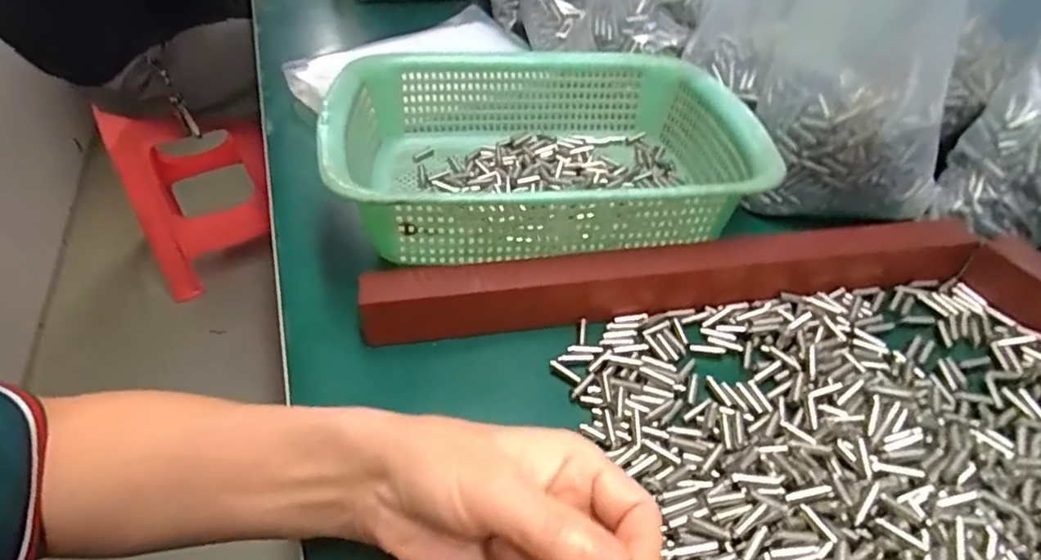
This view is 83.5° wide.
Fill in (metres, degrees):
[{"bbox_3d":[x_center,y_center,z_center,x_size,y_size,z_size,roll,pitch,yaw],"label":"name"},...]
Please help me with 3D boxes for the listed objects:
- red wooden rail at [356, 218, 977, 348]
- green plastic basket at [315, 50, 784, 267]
[{"bbox_3d":[0.099,-0.003,0.371,0.387,0.037,0.035,-5,42,-5],"label":"red wooden rail"},{"bbox_3d":[0.015,-0.097,0.437,0.283,0.085,0.222,-4,42,-3],"label":"green plastic basket"}]

